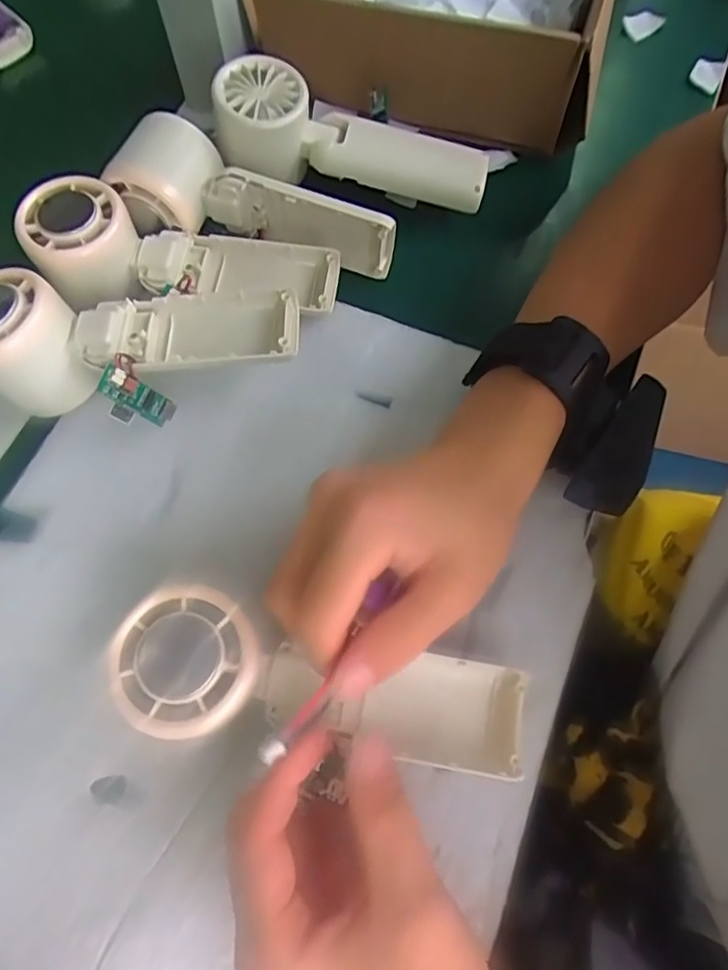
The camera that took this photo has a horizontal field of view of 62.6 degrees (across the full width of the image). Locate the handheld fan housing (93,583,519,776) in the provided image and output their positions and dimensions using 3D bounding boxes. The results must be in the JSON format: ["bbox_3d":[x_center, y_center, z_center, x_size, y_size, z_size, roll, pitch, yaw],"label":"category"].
[{"bbox_3d":[-0.013,0.079,0.235,0.165,0.028,0.051,15,68,-11],"label":"handheld fan housing"}]

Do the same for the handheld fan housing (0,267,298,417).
[{"bbox_3d":[-0.117,-0.070,0.304,0.167,0.052,0.060,-1,69,0],"label":"handheld fan housing"}]

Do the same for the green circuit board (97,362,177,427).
[{"bbox_3d":[-0.110,-0.039,0.287,0.021,0.038,0.004,-53,49,2],"label":"green circuit board"}]

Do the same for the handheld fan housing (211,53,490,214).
[{"bbox_3d":[-0.008,-0.205,0.364,0.163,0.038,0.052,12,68,-8],"label":"handheld fan housing"}]

